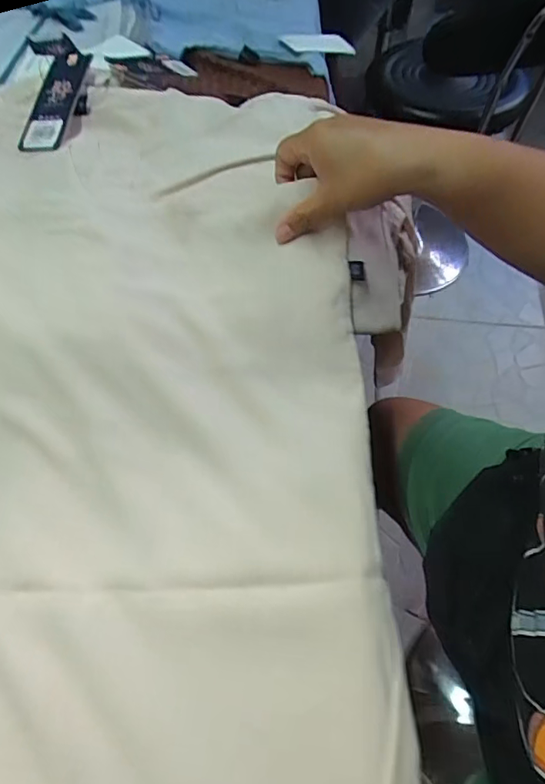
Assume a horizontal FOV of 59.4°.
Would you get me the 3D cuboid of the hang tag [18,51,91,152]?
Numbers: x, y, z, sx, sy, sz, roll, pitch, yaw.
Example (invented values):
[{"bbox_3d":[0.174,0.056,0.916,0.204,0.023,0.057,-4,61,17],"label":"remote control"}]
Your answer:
[{"bbox_3d":[-0.211,-0.284,0.463,0.043,0.006,0.126,4,70,8],"label":"hang tag"}]

